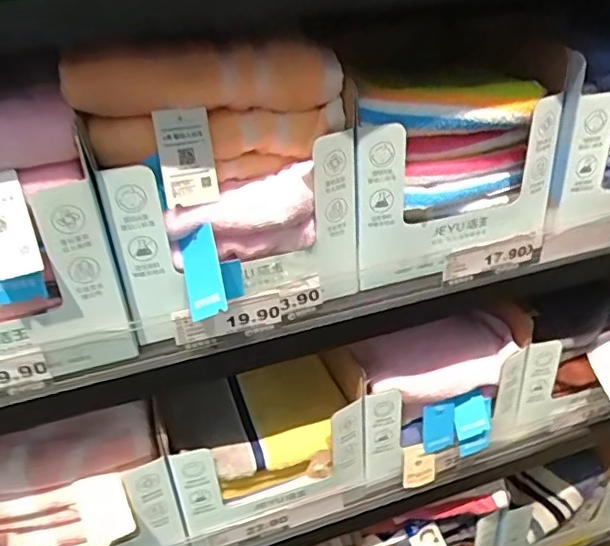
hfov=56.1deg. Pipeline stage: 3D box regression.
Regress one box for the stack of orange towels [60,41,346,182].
[{"bbox_3d":[-0.064,-0.118,0.420,0.200,0.096,0.048,-5,29,-25],"label":"stack of orange towels"}]

